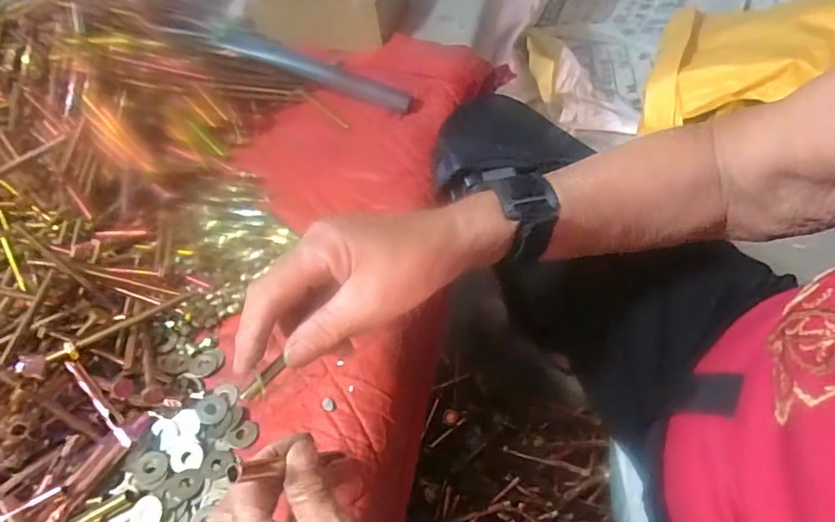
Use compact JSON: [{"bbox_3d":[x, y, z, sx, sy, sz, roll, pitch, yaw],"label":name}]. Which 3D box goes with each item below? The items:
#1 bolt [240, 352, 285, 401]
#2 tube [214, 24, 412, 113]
[{"bbox_3d":[-0.080,0.061,0.271,0.007,0.006,0.028,36,71,25],"label":"bolt"},{"bbox_3d":[-0.118,-0.217,0.594,0.228,0.024,0.019,21,55,1],"label":"tube"}]

